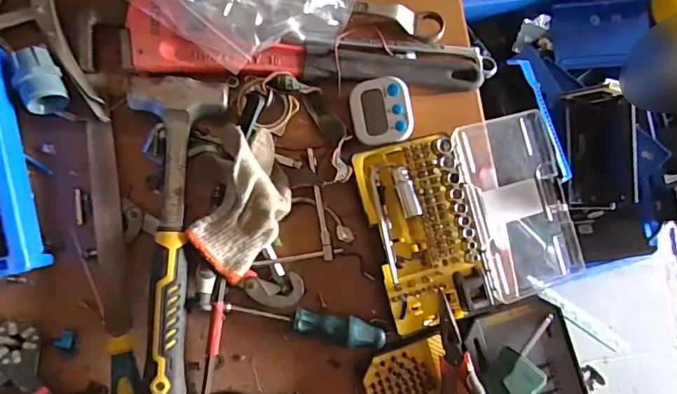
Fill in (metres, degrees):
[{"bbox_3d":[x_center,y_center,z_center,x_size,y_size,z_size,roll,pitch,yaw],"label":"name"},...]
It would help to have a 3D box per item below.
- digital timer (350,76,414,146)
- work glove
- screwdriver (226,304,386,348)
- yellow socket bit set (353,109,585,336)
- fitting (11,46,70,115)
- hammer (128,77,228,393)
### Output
[{"bbox_3d":[0.045,-0.087,0.482,0.061,0.016,0.065,-10,87,10],"label":"digital timer"},{"bbox_3d":[-0.092,0.002,0.443,0.087,0.047,0.135,27,82,-5],"label":"work glove"},{"bbox_3d":[-0.030,0.119,0.458,0.151,0.027,0.028,18,83,-6],"label":"screwdriver"},{"bbox_3d":[0.144,0.020,0.486,0.225,0.033,0.185,-15,87,-9],"label":"yellow socket bit set"},{"bbox_3d":[-0.277,-0.107,0.433,0.038,0.033,0.051,-26,89,-10],"label":"fitting"},{"bbox_3d":[-0.159,0.036,0.439,0.081,0.034,0.291,4,84,-8],"label":"hammer"}]

